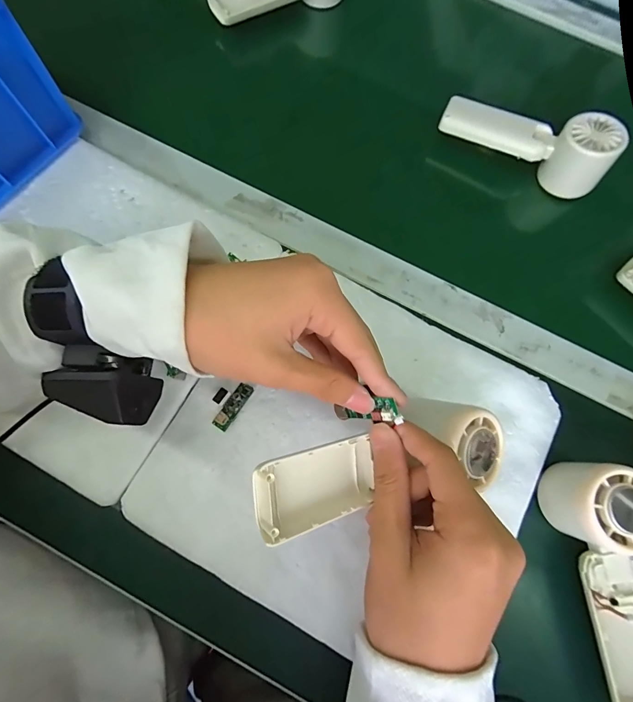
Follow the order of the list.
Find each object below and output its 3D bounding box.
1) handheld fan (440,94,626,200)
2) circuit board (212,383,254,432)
[{"bbox_3d":[0.209,-0.215,0.369,0.161,0.054,0.048,27,76,5],"label":"handheld fan"},{"bbox_3d":[-0.064,0.043,0.286,0.012,0.007,0.039,33,77,6],"label":"circuit board"}]

